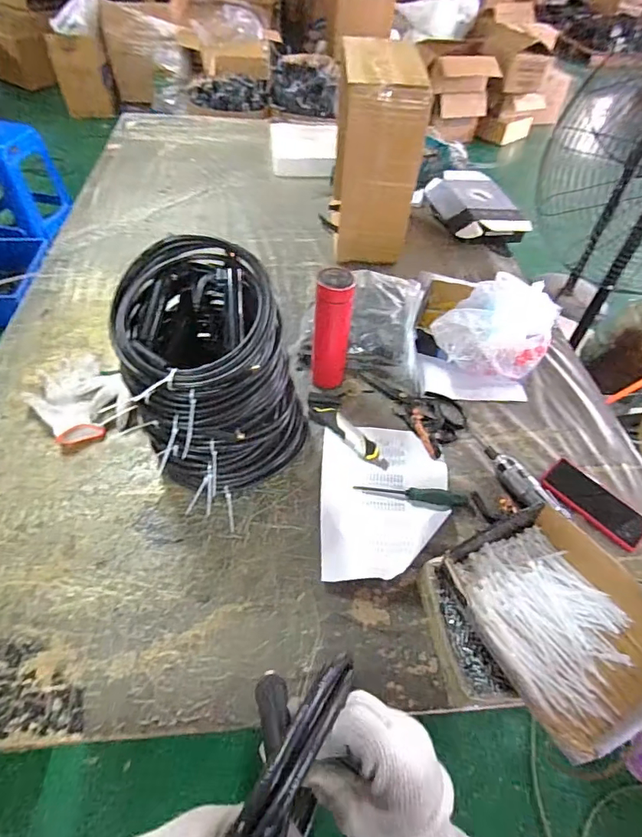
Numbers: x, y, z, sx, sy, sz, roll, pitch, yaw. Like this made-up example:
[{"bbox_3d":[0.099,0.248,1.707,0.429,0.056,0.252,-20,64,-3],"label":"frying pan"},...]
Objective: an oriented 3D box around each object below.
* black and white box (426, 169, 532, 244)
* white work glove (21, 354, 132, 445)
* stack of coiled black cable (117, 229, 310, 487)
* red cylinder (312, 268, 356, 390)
[{"bbox_3d":[0.445,-0.618,1.351,0.210,0.090,0.336,-5,50,-9],"label":"black and white box"},{"bbox_3d":[-0.432,-0.057,0.852,0.184,0.042,0.217,-36,61,-29],"label":"white work glove"},{"bbox_3d":[-0.164,-0.072,0.719,0.246,0.290,0.250,-27,57,-24],"label":"stack of coiled black cable"},{"bbox_3d":[0.019,-0.152,0.837,0.067,0.233,0.054,3,50,-2],"label":"red cylinder"}]

